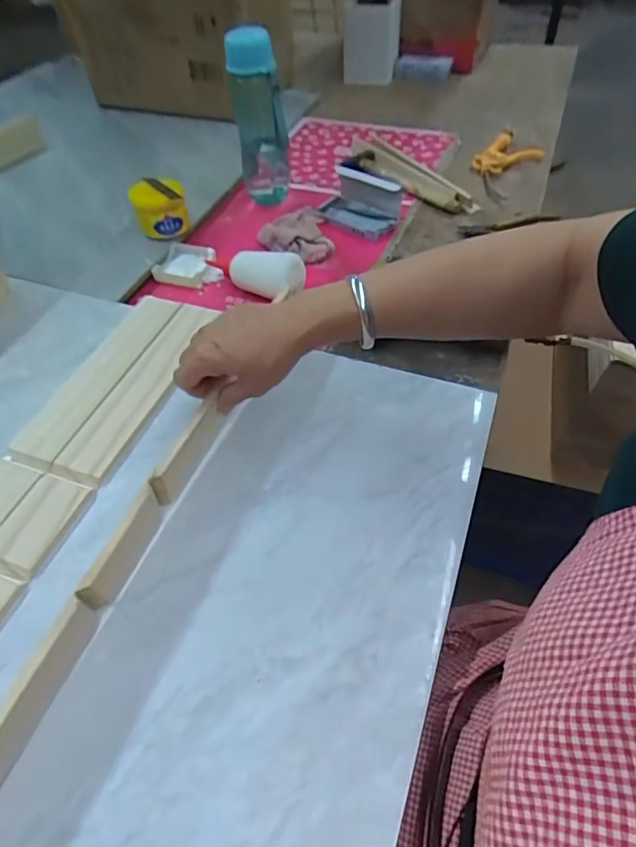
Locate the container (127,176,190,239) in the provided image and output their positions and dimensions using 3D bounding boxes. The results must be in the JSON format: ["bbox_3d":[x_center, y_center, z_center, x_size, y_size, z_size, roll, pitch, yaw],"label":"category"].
[{"bbox_3d":[-0.239,-0.325,0.749,0.074,0.069,0.075,-19,54,-13],"label":"container"}]

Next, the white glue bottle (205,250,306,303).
[{"bbox_3d":[-0.095,-0.215,0.686,0.160,0.060,0.052,14,53,28],"label":"white glue bottle"}]

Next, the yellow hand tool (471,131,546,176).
[{"bbox_3d":[0.348,-0.490,0.896,0.086,0.031,0.140,35,61,26],"label":"yellow hand tool"}]

